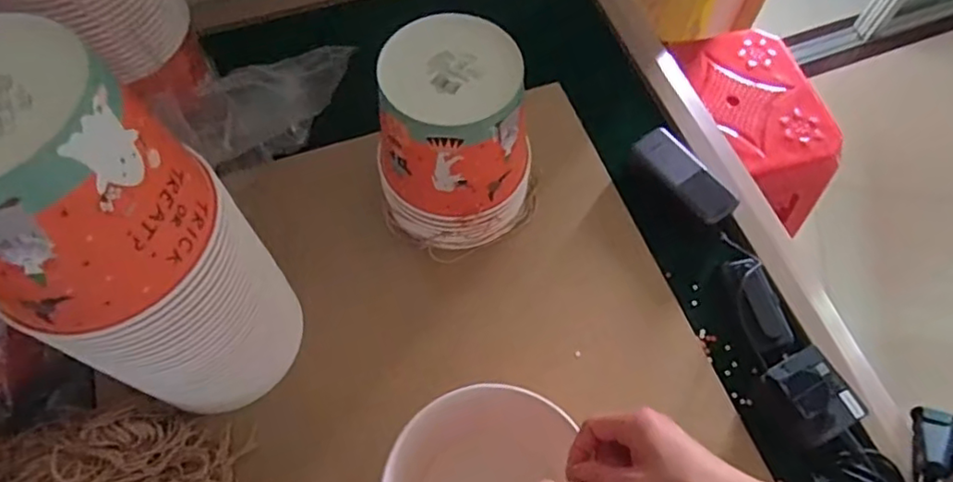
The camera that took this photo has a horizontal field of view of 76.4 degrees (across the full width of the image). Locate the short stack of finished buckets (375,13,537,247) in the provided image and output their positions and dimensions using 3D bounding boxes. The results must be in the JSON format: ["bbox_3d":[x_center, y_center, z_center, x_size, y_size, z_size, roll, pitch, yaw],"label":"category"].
[{"bbox_3d":[-0.015,-0.098,0.617,0.153,0.199,0.140,9,63,4],"label":"short stack of finished buckets"}]

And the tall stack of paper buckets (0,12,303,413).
[{"bbox_3d":[-0.249,0.021,0.469,0.146,0.365,0.139,-37,69,-18],"label":"tall stack of paper buckets"}]

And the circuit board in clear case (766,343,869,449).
[{"bbox_3d":[0.325,0.150,0.589,0.070,0.049,0.080,-20,65,-11],"label":"circuit board in clear case"}]

